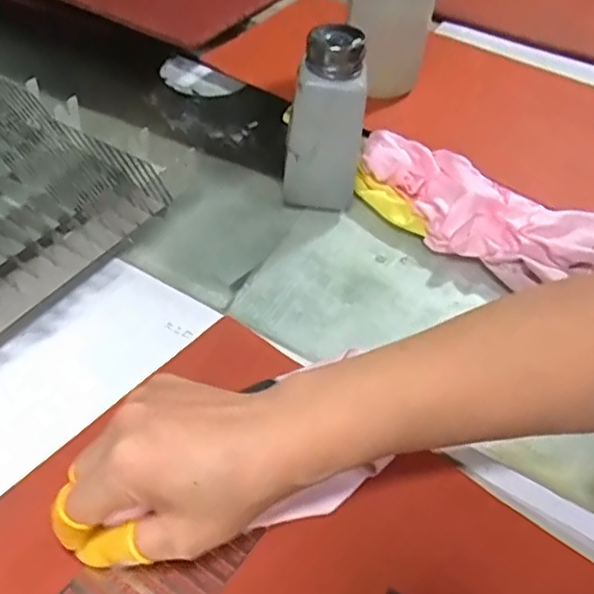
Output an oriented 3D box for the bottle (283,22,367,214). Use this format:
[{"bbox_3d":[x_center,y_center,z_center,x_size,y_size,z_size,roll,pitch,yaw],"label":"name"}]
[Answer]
[{"bbox_3d":[0.022,-0.123,0.464,0.054,0.134,0.043,6,46,-1],"label":"bottle"}]

